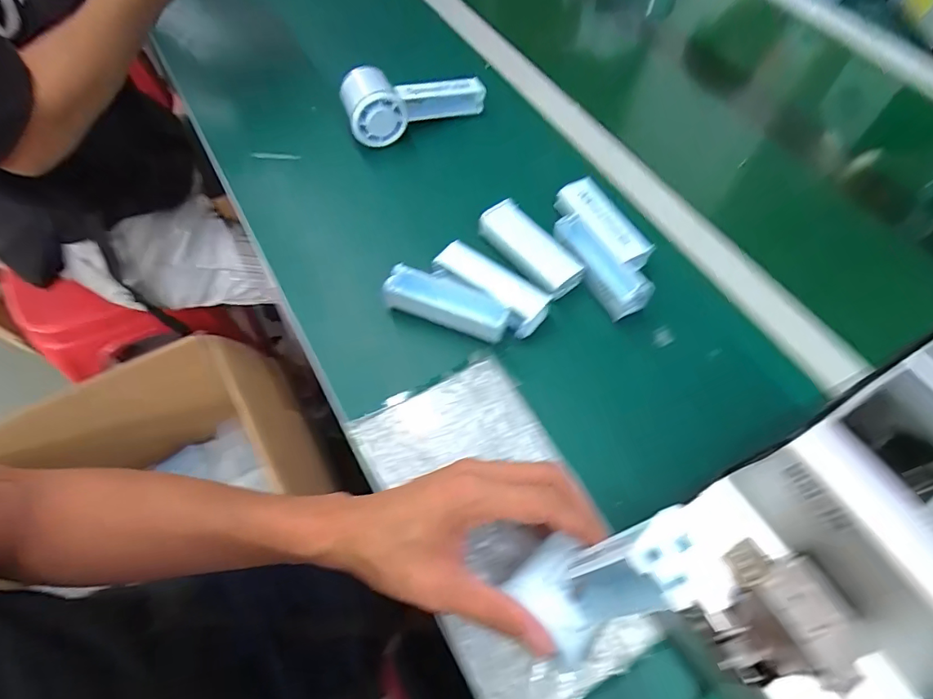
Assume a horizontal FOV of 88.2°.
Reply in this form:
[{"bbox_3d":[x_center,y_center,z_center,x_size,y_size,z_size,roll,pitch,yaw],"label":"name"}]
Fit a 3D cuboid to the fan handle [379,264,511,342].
[{"bbox_3d":[-0.015,-0.039,0.400,0.101,0.028,0.029,16,62,8],"label":"fan handle"}]

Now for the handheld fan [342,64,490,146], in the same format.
[{"bbox_3d":[-0.053,-0.269,0.510,0.151,0.065,0.056,-16,62,-9],"label":"handheld fan"}]

